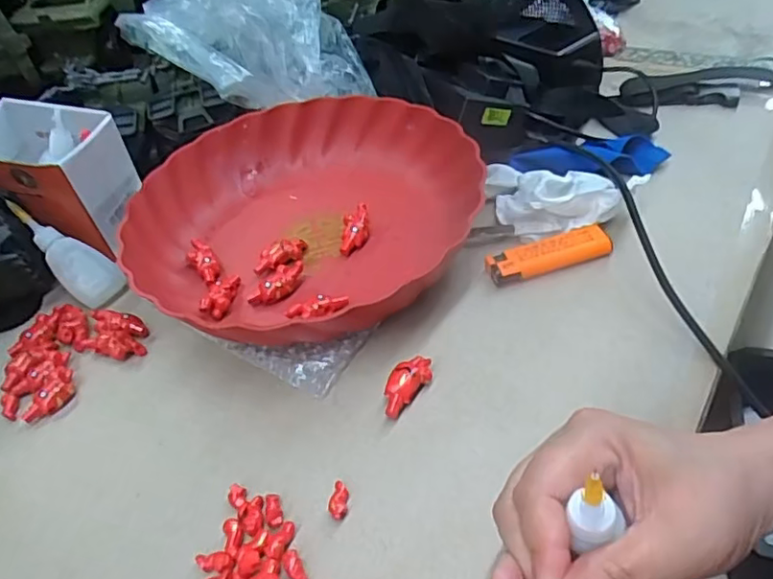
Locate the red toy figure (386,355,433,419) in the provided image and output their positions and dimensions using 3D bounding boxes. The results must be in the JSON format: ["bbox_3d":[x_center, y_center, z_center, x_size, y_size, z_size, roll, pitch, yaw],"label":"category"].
[{"bbox_3d":[0.010,0.052,0.329,0.018,0.011,0.038,27,56,34],"label":"red toy figure"}]

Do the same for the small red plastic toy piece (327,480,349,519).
[{"bbox_3d":[-0.024,0.104,0.290,0.009,0.008,0.019,-4,44,8],"label":"small red plastic toy piece"}]

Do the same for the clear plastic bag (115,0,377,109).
[{"bbox_3d":[-0.128,-0.209,0.500,0.216,0.110,0.093,-7,43,5],"label":"clear plastic bag"}]

